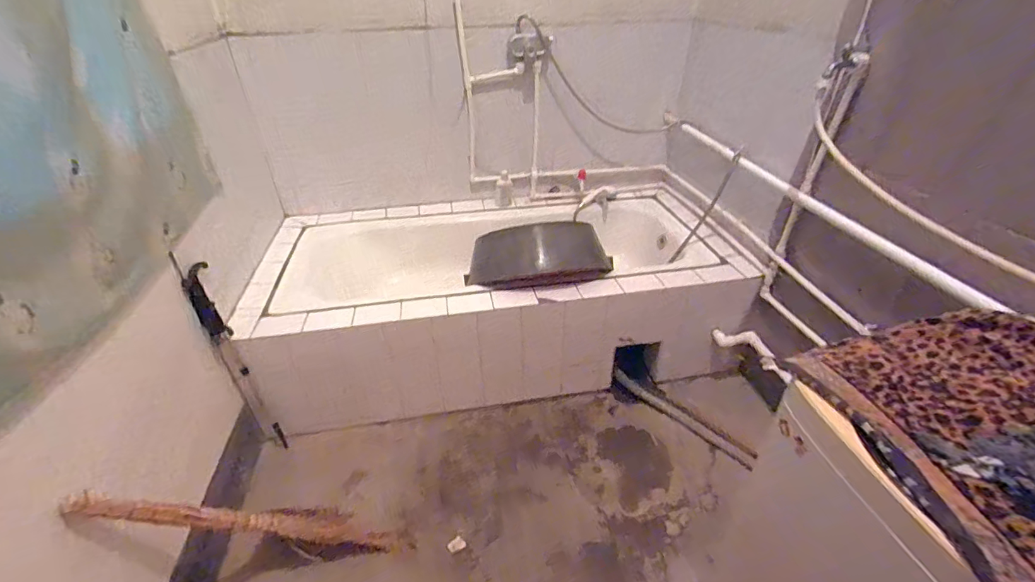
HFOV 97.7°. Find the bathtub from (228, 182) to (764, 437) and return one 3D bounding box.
[{"bbox_3d":[-0.070,-0.001,1.968,1.818,0.507,0.925,-4,36,-6],"label":"bathtub"}]

